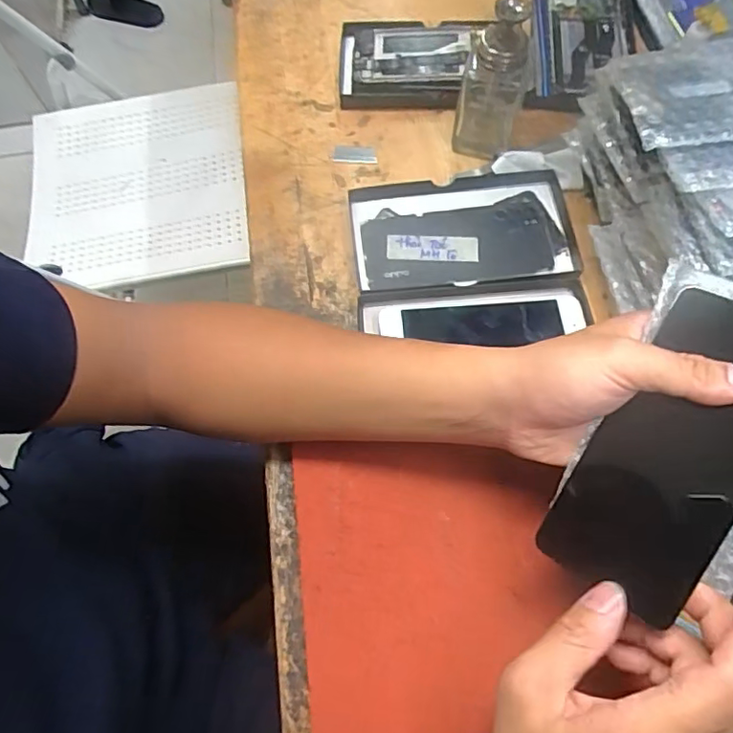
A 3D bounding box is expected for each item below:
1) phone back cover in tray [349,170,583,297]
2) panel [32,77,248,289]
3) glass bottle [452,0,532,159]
[{"bbox_3d":[0.081,-0.111,0.473,0.182,0.015,0.108,-4,66,1],"label":"phone back cover in tray"},{"bbox_3d":[-0.352,-0.277,0.870,0.322,0.026,0.334,-8,73,1],"label":"panel"},{"bbox_3d":[0.107,-0.246,0.465,0.052,0.118,0.067,13,67,8],"label":"glass bottle"}]

